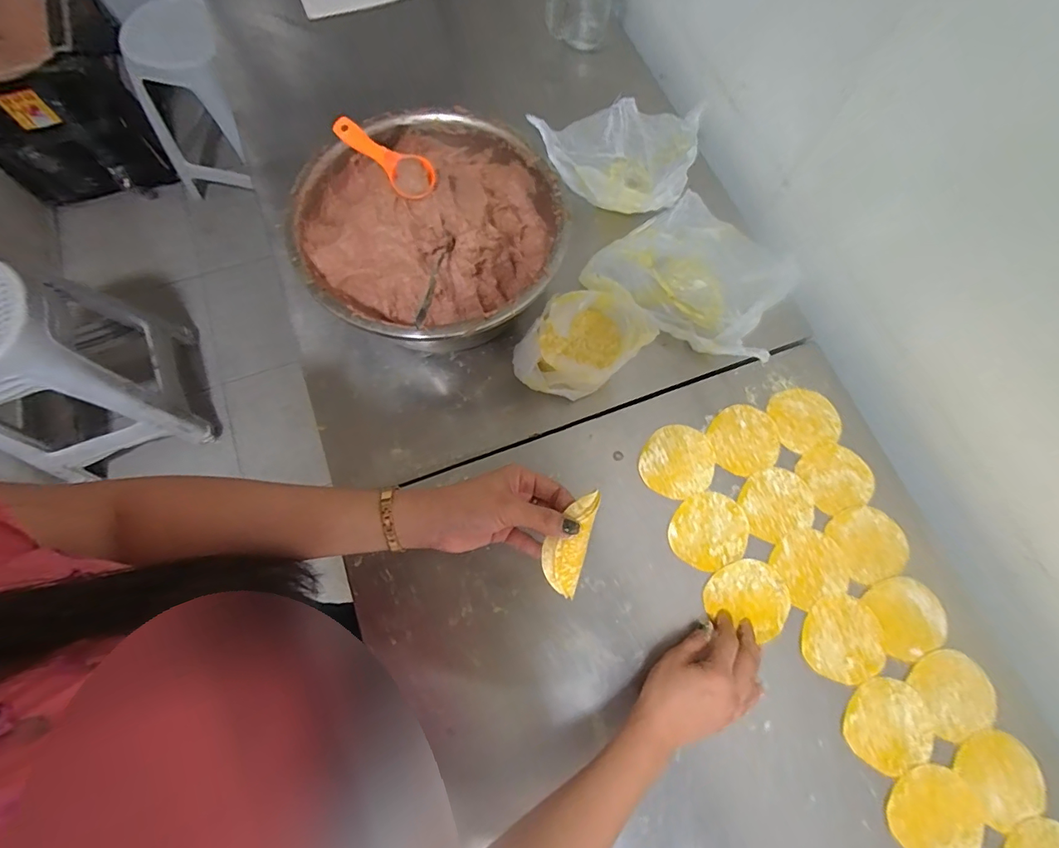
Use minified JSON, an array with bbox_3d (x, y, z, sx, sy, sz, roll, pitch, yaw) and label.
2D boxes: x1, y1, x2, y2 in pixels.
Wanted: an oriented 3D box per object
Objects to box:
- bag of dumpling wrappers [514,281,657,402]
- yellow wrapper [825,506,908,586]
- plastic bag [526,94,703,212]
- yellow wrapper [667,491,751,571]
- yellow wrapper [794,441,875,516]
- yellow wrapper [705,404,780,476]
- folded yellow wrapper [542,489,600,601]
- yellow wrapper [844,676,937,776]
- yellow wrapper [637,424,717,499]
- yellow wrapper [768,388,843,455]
[{"bbox_3d":[0.056,-0.084,0.538,0.145,0.095,0.104,-36,75,-12],"label":"bag of dumpling wrappers"},{"bbox_3d":[0.373,0.128,0.529,0.077,0.008,0.076,0,71,-1],"label":"yellow wrapper"},{"bbox_3d":[0.128,-0.353,0.652,0.173,0.063,0.190,-31,75,-10],"label":"plastic bag"},{"bbox_3d":[0.195,0.117,0.527,0.089,0.005,0.076,-23,73,-8],"label":"yellow wrapper"},{"bbox_3d":[0.346,0.058,0.546,0.074,0.004,0.074,-24,73,-9],"label":"yellow wrapper"},{"bbox_3d":[0.249,0.017,0.559,0.077,0.006,0.079,-16,72,-6],"label":"yellow wrapper"},{"bbox_3d":[0.032,0.092,0.379,0.034,0.015,0.084,22,89,6],"label":"folded yellow wrapper"},{"bbox_3d":[0.352,0.294,0.473,0.076,0.006,0.082,39,75,11],"label":"yellow wrapper"},{"bbox_3d":[0.170,0.043,0.551,0.079,0.004,0.085,0,71,-1],"label":"yellow wrapper"},{"bbox_3d":[0.324,-0.007,0.568,0.076,0.004,0.074,-19,73,-7],"label":"yellow wrapper"}]

